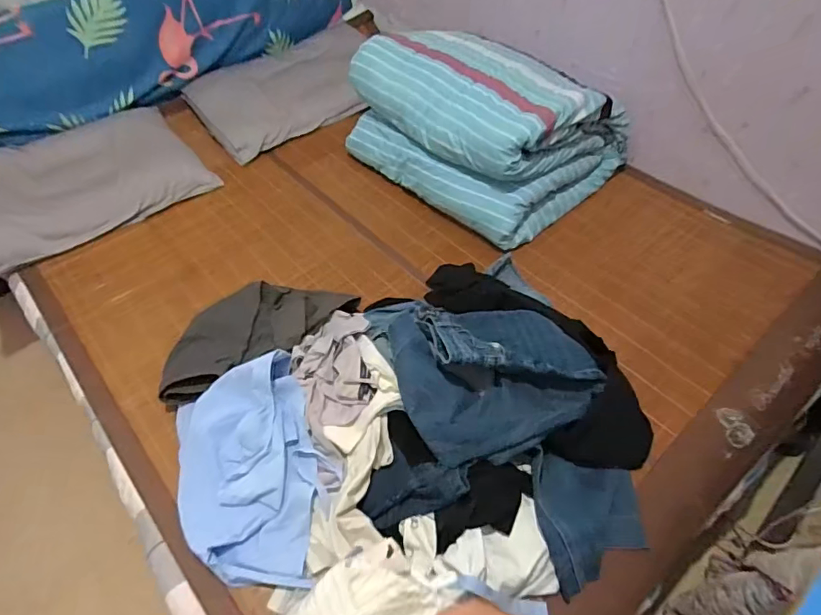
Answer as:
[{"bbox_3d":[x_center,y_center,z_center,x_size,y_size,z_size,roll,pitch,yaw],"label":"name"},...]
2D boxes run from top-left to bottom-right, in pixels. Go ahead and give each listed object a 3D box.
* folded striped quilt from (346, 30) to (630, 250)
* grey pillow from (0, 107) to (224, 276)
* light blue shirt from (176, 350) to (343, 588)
[{"bbox_3d":[0.193,-0.533,1.416,0.494,0.296,0.666,-39,60,-25],"label":"folded striped quilt"},{"bbox_3d":[-0.964,-0.332,1.415,0.695,0.143,0.397,-36,59,-24],"label":"grey pillow"},{"bbox_3d":[-0.279,0.284,0.876,0.266,0.110,0.371,-21,54,-14],"label":"light blue shirt"}]

